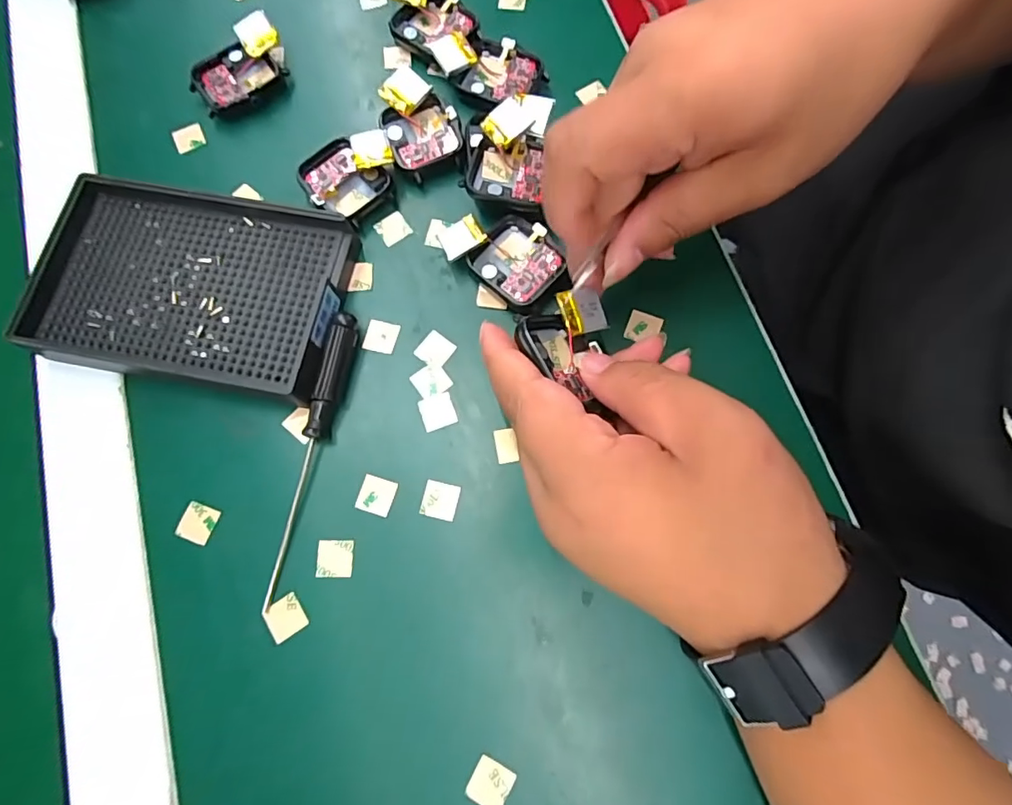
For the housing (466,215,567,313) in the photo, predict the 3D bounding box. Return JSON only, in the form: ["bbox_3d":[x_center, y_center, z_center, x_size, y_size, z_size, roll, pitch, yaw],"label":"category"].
[{"bbox_3d":[0.006,-0.067,0.253,0.043,0.013,0.038,43,80,11],"label":"housing"}]

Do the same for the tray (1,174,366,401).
[{"bbox_3d":[-0.149,-0.056,0.250,0.141,0.018,0.093,9,75,3],"label":"tray"}]

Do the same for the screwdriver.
[{"bbox_3d":[-0.087,0.022,0.232,0.011,0.015,0.129,11,76,3],"label":"screwdriver"}]

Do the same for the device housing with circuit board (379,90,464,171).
[{"bbox_3d":[-0.043,-0.141,0.272,0.038,0.010,0.039,-21,76,-5],"label":"device housing with circuit board"}]

